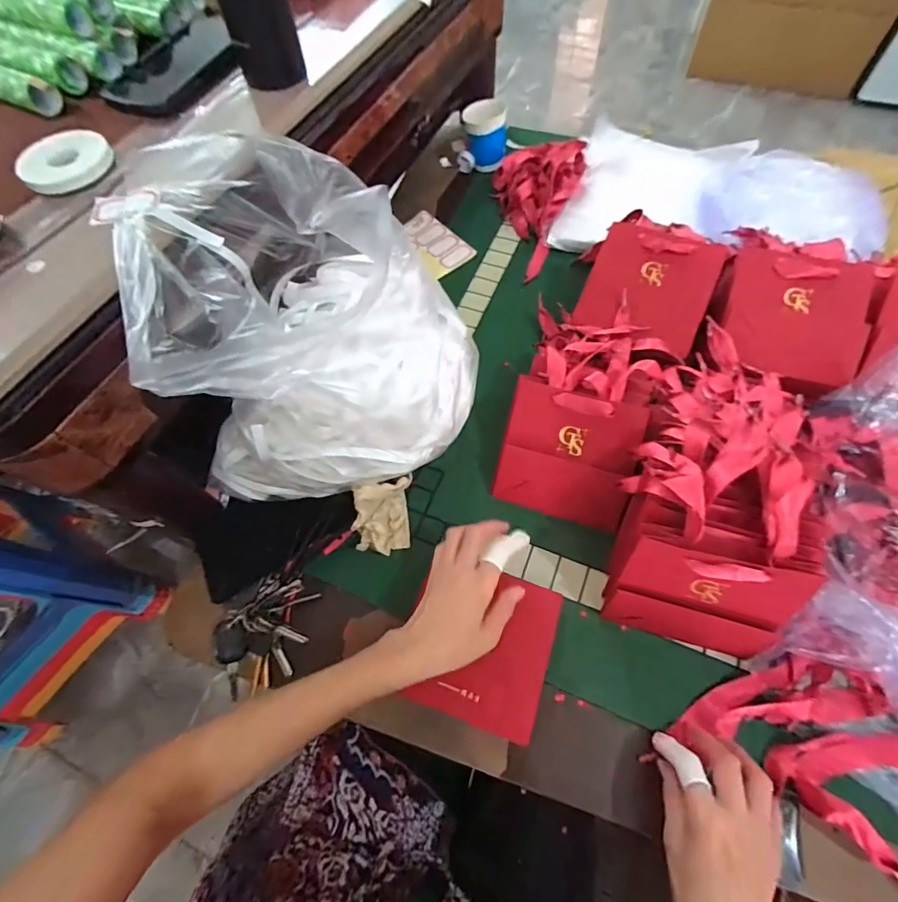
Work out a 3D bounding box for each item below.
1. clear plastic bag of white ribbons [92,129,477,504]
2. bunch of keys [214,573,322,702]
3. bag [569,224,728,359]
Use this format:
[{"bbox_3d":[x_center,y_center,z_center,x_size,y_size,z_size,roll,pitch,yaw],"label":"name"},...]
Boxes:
[{"bbox_3d":[-0.127,-0.105,0.419,0.296,0.241,0.229,-1,63,2],"label":"clear plastic bag of white ribbons"},{"bbox_3d":[-0.192,0.186,0.469,0.079,0.033,0.115,13,65,9],"label":"bunch of keys"},{"bbox_3d":[0.243,-0.200,0.554,0.139,0.022,0.136,23,90,12],"label":"bag"}]

